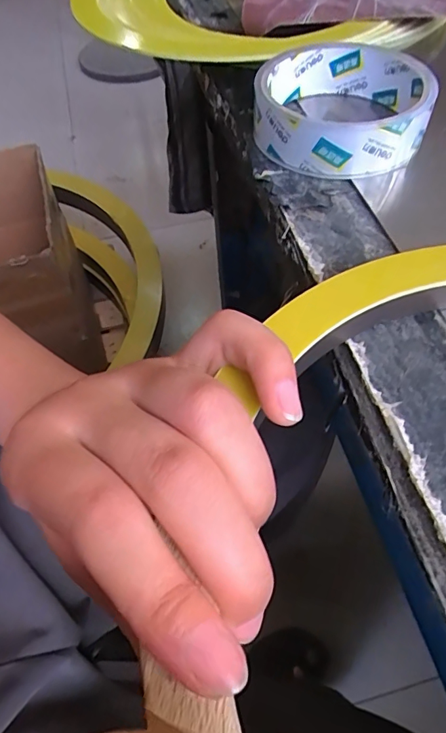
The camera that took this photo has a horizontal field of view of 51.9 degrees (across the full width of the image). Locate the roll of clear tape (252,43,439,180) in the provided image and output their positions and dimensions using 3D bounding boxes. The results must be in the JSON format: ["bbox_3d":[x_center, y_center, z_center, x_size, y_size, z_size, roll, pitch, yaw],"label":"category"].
[{"bbox_3d":[0.061,-0.137,0.241,0.086,0.028,0.089,7,57,7],"label":"roll of clear tape"}]

